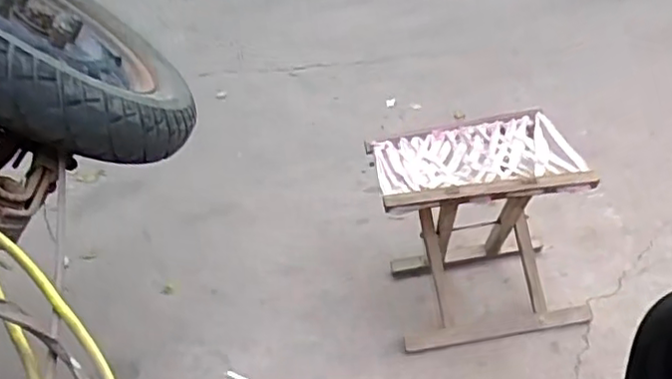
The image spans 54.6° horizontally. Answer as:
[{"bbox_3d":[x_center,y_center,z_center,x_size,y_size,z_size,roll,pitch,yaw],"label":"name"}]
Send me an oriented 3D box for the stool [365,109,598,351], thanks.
[{"bbox_3d":[0.249,0.069,1.160,0.343,0.306,0.251,-9,27,-5],"label":"stool"}]

